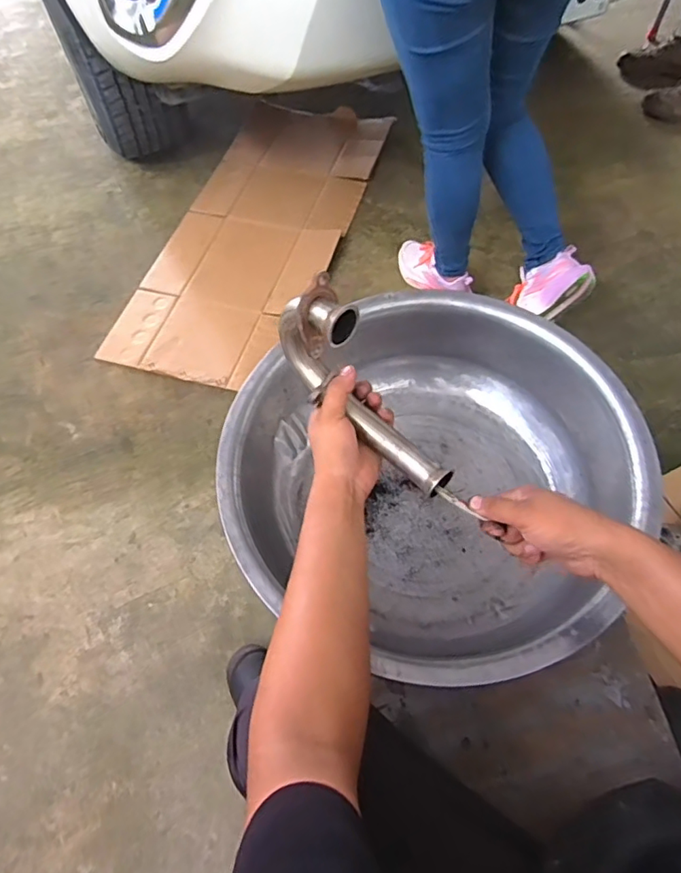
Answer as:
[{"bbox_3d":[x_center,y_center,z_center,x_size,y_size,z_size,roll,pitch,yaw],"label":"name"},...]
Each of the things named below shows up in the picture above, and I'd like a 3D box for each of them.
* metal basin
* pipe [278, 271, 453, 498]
[{"bbox_3d":[0.111,0.055,0.699,0.495,0.162,0.487,0,62,1],"label":"metal basin"},{"bbox_3d":[0.015,-0.039,0.549,0.053,0.104,0.234,-37,104,-17],"label":"pipe"}]

